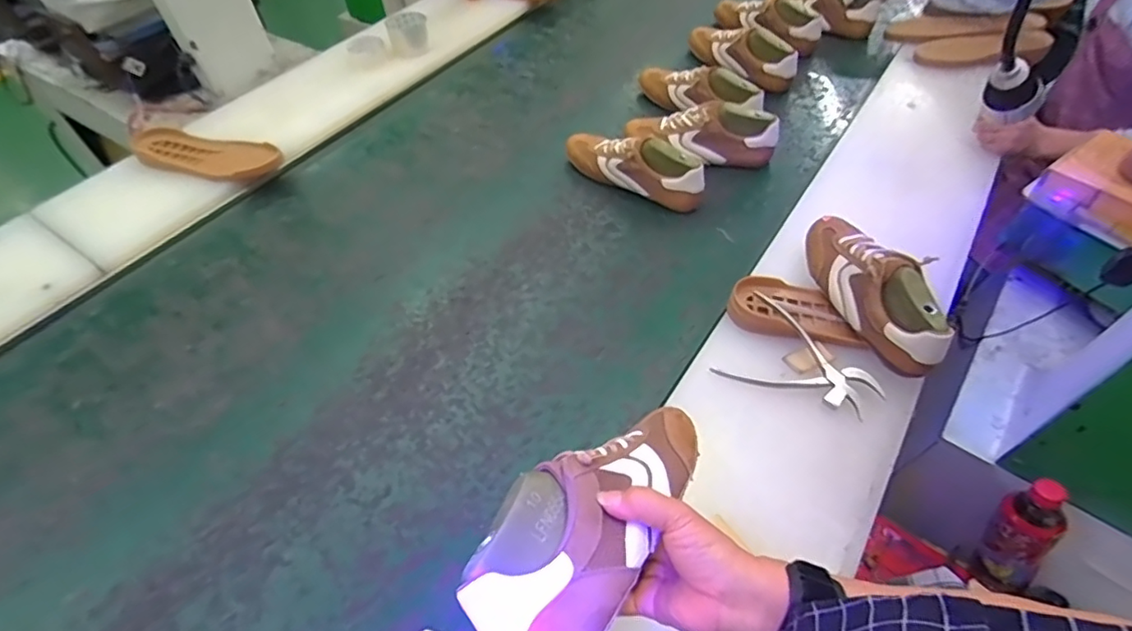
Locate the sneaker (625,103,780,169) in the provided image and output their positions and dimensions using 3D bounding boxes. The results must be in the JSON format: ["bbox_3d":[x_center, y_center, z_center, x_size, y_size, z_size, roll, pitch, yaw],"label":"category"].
[{"bbox_3d":[0.253,-0.345,1.039,0.270,0.099,0.084,7,52,9],"label":"sneaker"}]

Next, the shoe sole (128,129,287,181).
[{"bbox_3d":[-0.668,-0.299,1.026,0.289,0.029,0.120,15,51,15],"label":"shoe sole"}]

